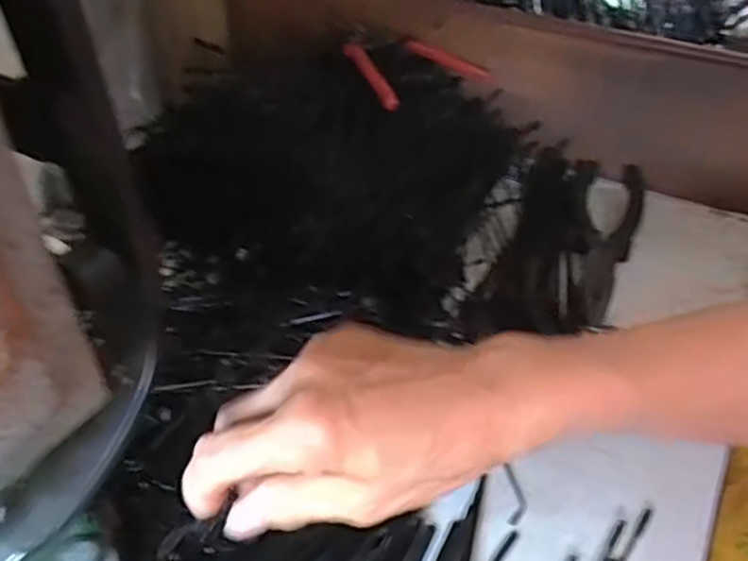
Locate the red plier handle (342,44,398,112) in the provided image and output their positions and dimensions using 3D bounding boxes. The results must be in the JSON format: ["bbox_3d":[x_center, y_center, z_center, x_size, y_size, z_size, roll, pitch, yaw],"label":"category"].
[{"bbox_3d":[-0.003,-0.163,0.536,0.012,0.012,0.093,-15,44,-18],"label":"red plier handle"}]

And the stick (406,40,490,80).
[{"bbox_3d":[0.063,-0.188,0.580,0.075,0.011,0.004,24,45,4],"label":"stick"}]

